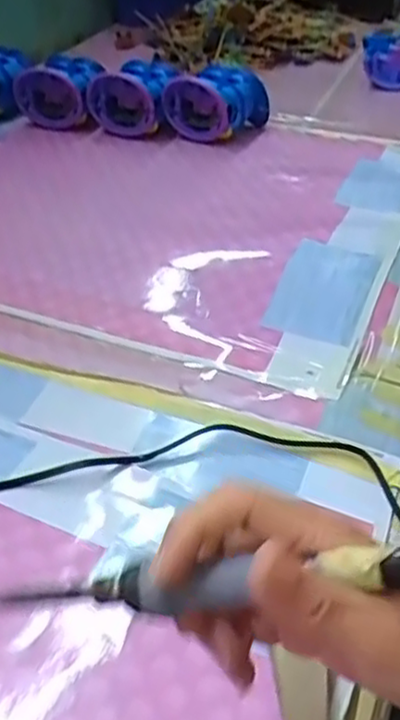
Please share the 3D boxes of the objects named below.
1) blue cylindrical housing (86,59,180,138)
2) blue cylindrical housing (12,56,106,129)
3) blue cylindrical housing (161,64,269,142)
[{"bbox_3d":[-0.069,-0.293,0.791,0.082,0.066,0.077,15,43,17],"label":"blue cylindrical housing"},{"bbox_3d":[-0.155,-0.306,0.814,0.091,0.064,0.078,11,42,13],"label":"blue cylindrical housing"},{"bbox_3d":[0.018,-0.276,0.767,0.078,0.067,0.089,29,49,30],"label":"blue cylindrical housing"}]

